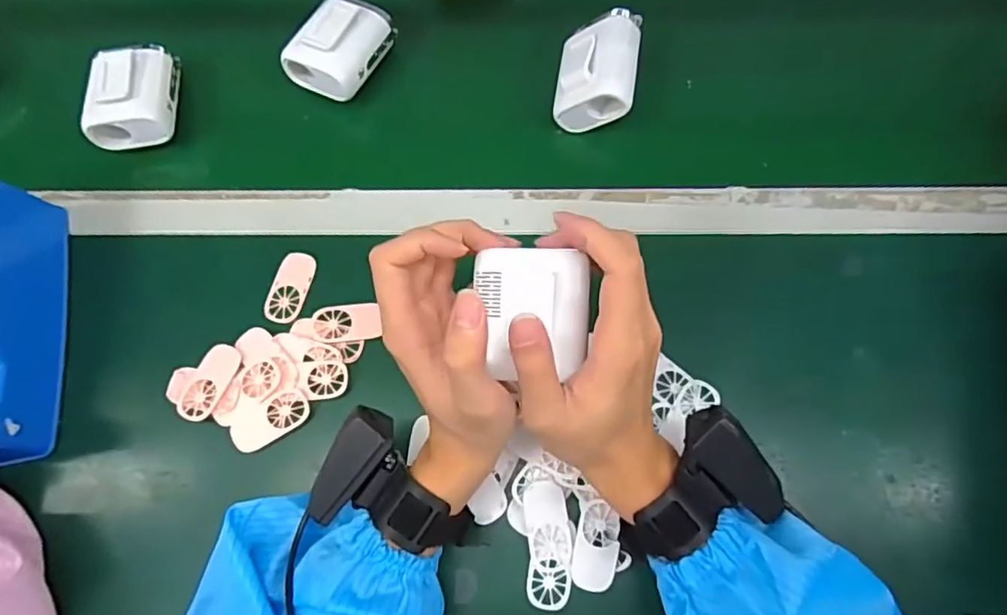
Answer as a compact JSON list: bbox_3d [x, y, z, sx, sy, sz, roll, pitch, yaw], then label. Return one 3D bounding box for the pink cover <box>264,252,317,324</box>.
[{"bbox_3d":[-0.169,-0.016,0.459,0.028,0.004,0.058,13,73,7],"label":"pink cover"}]

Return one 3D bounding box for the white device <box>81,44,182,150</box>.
[{"bbox_3d":[-0.317,-0.185,0.493,0.068,0.039,0.094,-3,72,2],"label":"white device"}]

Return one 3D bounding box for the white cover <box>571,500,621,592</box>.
[{"bbox_3d":[0.062,0.159,0.385,0.027,0.010,0.055,12,73,7],"label":"white cover"}]

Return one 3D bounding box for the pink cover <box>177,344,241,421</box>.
[{"bbox_3d":[-0.218,0.055,0.428,0.027,0.004,0.058,22,74,10],"label":"pink cover"}]

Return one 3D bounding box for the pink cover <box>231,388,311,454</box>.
[{"bbox_3d":[-0.168,0.081,0.419,0.057,0.007,0.029,-34,73,-8],"label":"pink cover"}]

